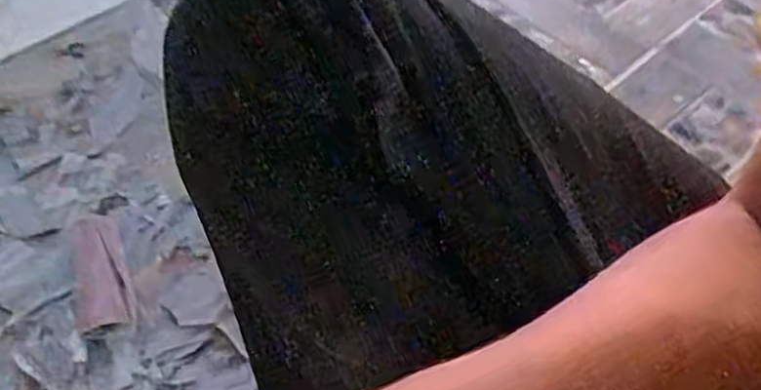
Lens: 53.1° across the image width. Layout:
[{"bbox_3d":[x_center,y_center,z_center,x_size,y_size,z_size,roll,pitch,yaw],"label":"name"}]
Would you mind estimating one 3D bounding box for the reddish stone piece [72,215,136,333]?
[{"bbox_3d":[-0.213,0.056,0.580,0.039,0.017,0.103,-14,54,-13],"label":"reddish stone piece"}]

